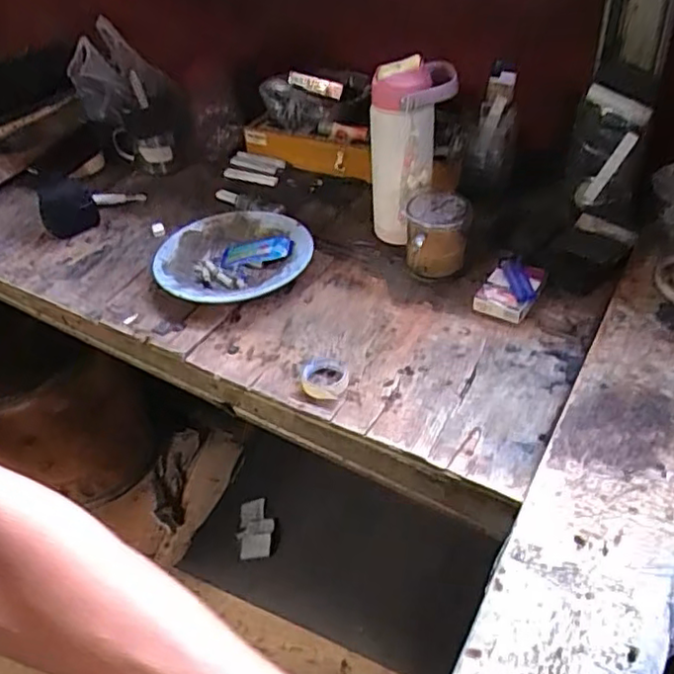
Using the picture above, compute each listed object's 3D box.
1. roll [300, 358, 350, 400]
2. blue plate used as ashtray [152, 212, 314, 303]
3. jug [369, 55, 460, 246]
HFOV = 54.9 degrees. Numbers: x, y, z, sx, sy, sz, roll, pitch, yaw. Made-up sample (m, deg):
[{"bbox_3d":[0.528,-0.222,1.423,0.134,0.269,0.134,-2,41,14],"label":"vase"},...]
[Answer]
[{"bbox_3d":[-0.012,0.044,0.670,0.048,0.014,0.051,-2,43,2],"label":"roll"},{"bbox_3d":[-0.127,-0.099,0.812,0.182,0.044,0.175,-2,43,2],"label":"blue plate used as ashtray"},{"bbox_3d":[0.090,-0.211,0.788,0.099,0.213,0.092,-1,43,3],"label":"jug"}]

